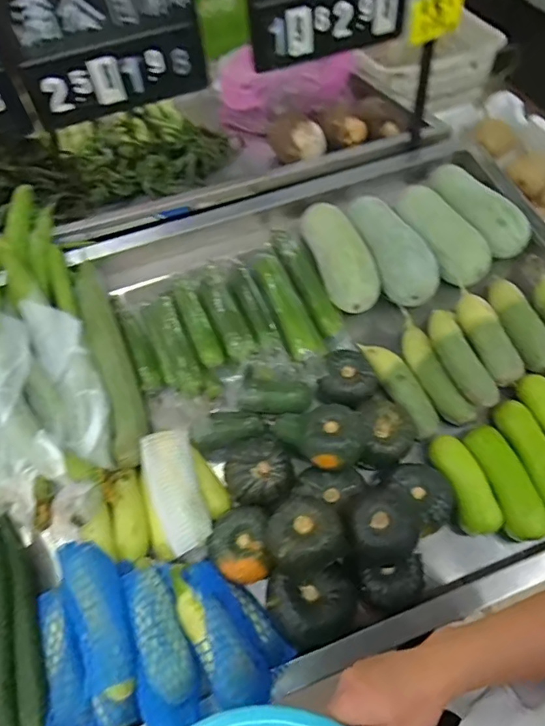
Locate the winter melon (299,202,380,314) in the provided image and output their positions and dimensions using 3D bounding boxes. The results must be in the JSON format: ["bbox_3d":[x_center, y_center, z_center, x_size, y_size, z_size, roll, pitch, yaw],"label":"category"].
[{"bbox_3d":[0.134,-0.225,0.999,0.093,0.080,0.258,-16,56,-7],"label":"winter melon"}]

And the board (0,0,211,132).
[{"bbox_3d":[-0.262,-0.511,0.812,0.291,0.215,0.023,-21,53,-5],"label":"board"}]

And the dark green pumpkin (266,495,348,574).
[{"bbox_3d":[0.046,0.241,0.723,0.100,0.074,0.103,-2,56,3],"label":"dark green pumpkin"}]

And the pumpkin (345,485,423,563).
[{"bbox_3d":[0.153,0.230,0.730,0.106,0.086,0.101,-2,56,3],"label":"pumpkin"}]

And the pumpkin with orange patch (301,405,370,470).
[{"bbox_3d":[0.096,0.114,0.795,0.099,0.064,0.103,-2,56,3],"label":"pumpkin with orange patch"}]

